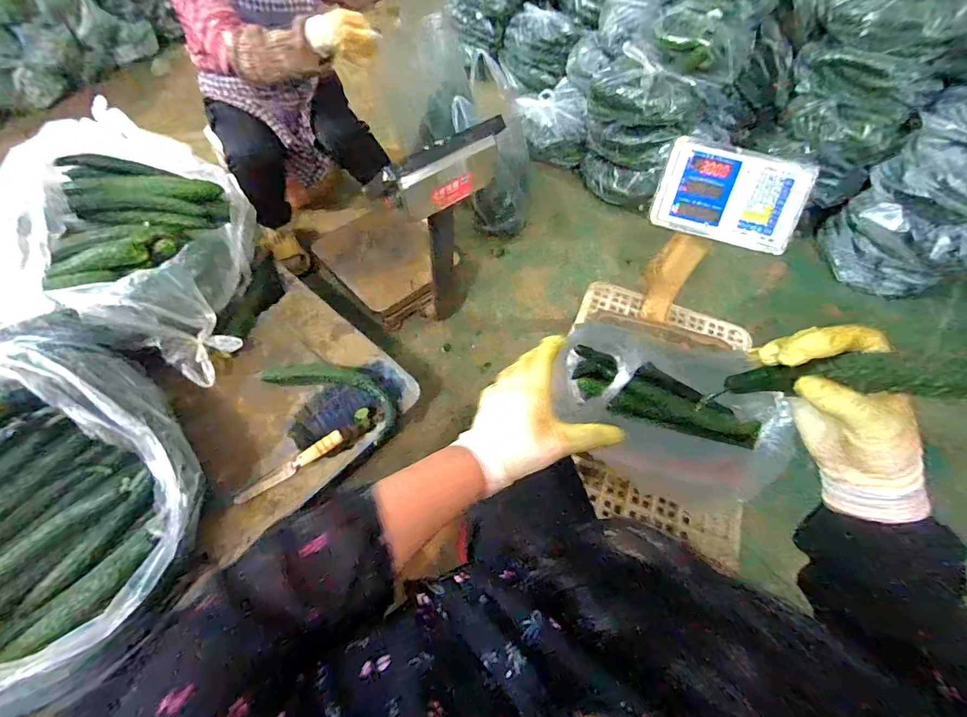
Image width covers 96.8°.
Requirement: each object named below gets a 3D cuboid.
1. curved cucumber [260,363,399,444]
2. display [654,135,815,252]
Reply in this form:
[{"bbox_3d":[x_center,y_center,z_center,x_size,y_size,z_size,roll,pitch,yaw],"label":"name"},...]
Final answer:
[{"bbox_3d":[-0.290,0.051,0.842,0.300,0.051,0.104,26,58,12],"label":"curved cucumber"},{"bbox_3d":[0.420,-0.273,0.721,0.239,0.147,0.033,15,17,3],"label":"display"}]

